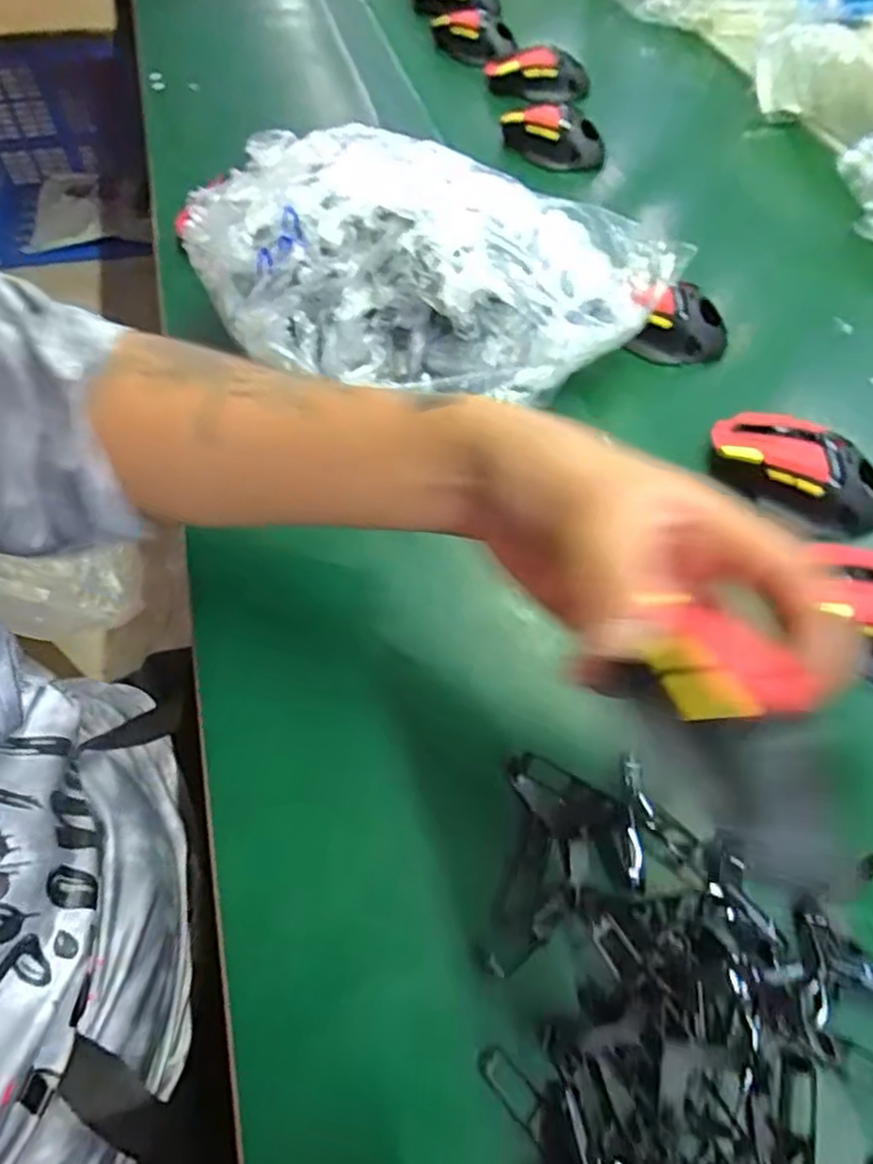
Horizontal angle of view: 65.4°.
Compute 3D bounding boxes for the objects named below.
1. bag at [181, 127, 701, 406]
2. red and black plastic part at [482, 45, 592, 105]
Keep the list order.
[{"bbox_3d":[-0.022,-0.232,0.502,0.349,0.097,0.211,24,61,14],"label":"bag"},{"bbox_3d":[0.116,-0.584,0.787,0.119,0.052,0.047,10,59,6],"label":"red and black plastic part"}]

